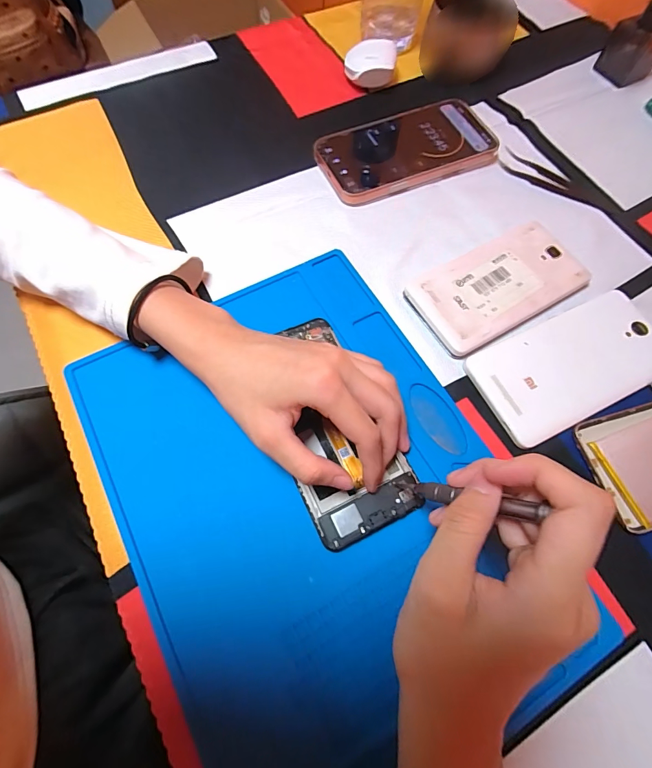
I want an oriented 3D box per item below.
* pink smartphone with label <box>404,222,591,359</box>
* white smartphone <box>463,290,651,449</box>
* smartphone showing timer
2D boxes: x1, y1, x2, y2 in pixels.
[{"bbox_3d":[0.139,-0.077,0.306,0.140,0.011,0.071,-28,71,-12],"label":"pink smartphone with label"},{"bbox_3d":[0.183,-0.015,0.284,0.150,0.008,0.074,-23,70,-11],"label":"white smartphone"},{"bbox_3d":[0.075,-0.223,0.366,0.164,0.016,0.086,-23,70,-11],"label":"smartphone showing timer"}]

